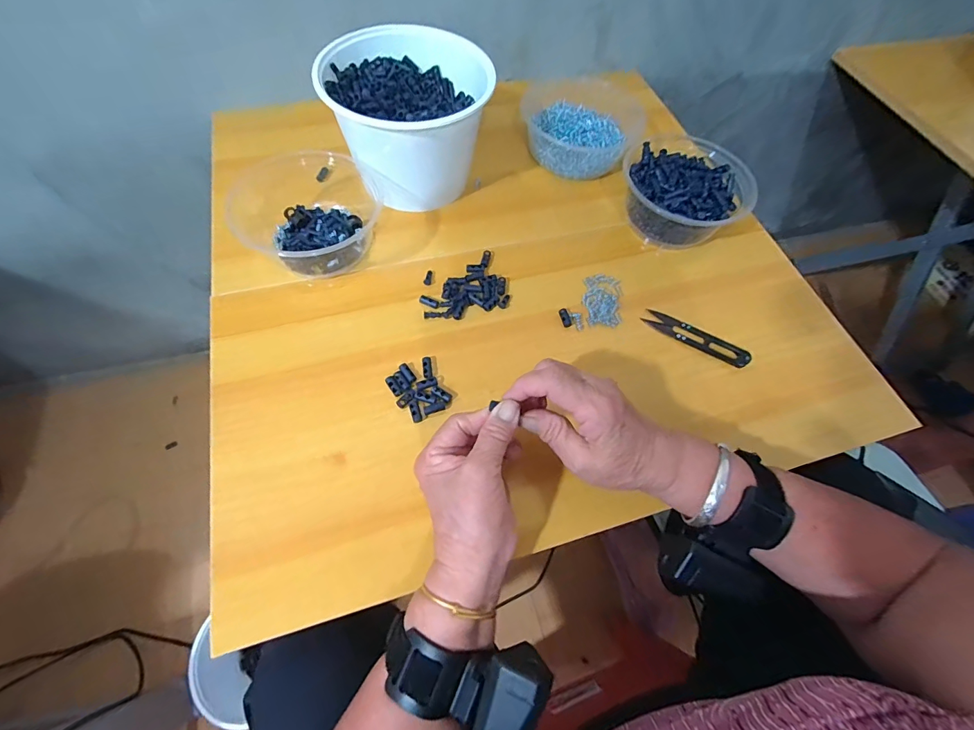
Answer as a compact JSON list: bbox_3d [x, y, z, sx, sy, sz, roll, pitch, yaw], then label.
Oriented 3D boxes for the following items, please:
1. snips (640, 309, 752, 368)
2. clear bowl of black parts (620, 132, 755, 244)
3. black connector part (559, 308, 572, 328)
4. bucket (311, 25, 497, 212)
[{"bbox_3d":[0.200,-0.026,0.404,0.100,0.011,0.024,33,64,12],"label":"snips"},{"bbox_3d":[0.205,-0.180,0.450,0.127,0.060,0.118,2,62,-5],"label":"clear bowl of black parts"},{"bbox_3d":[0.076,-0.046,0.409,0.009,0.005,0.020,-13,64,-13],"label":"black connector part"},{"bbox_3d":[-0.083,-0.258,0.442,0.153,0.105,0.140,2,62,-5],"label":"bucket"}]

